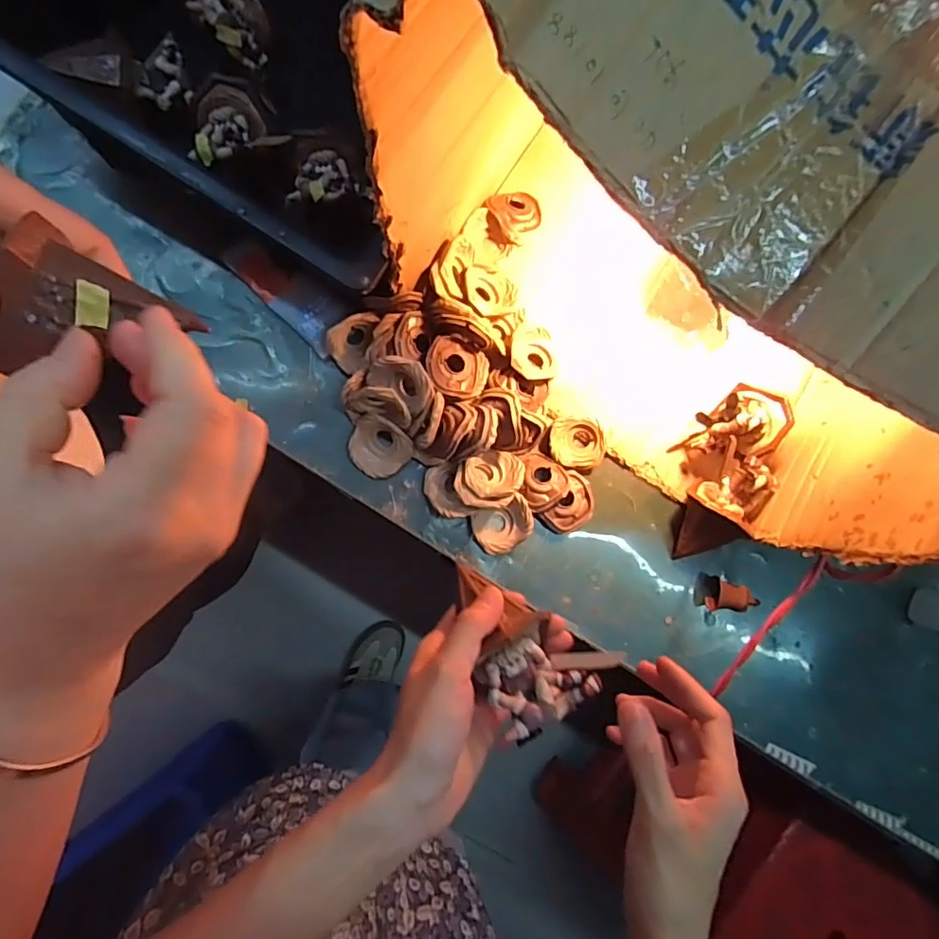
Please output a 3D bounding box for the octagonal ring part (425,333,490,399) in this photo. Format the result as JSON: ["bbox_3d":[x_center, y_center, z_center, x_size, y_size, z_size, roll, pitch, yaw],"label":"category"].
[{"bbox_3d":[-0.009,-0.083,0.443,0.053,0.009,0.048,19,84,-7],"label":"octagonal ring part"}]

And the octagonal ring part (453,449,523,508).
[{"bbox_3d":[0.017,0.008,0.457,0.057,0.025,0.048,2,87,-8],"label":"octagonal ring part"}]

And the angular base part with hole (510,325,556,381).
[{"bbox_3d":[0.056,-0.101,0.468,0.046,0.007,0.048,6,79,-30],"label":"angular base part with hole"}]

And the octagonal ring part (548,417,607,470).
[{"bbox_3d":[0.095,-0.023,0.480,0.048,0.011,0.045,-3,88,-9],"label":"octagonal ring part"}]

